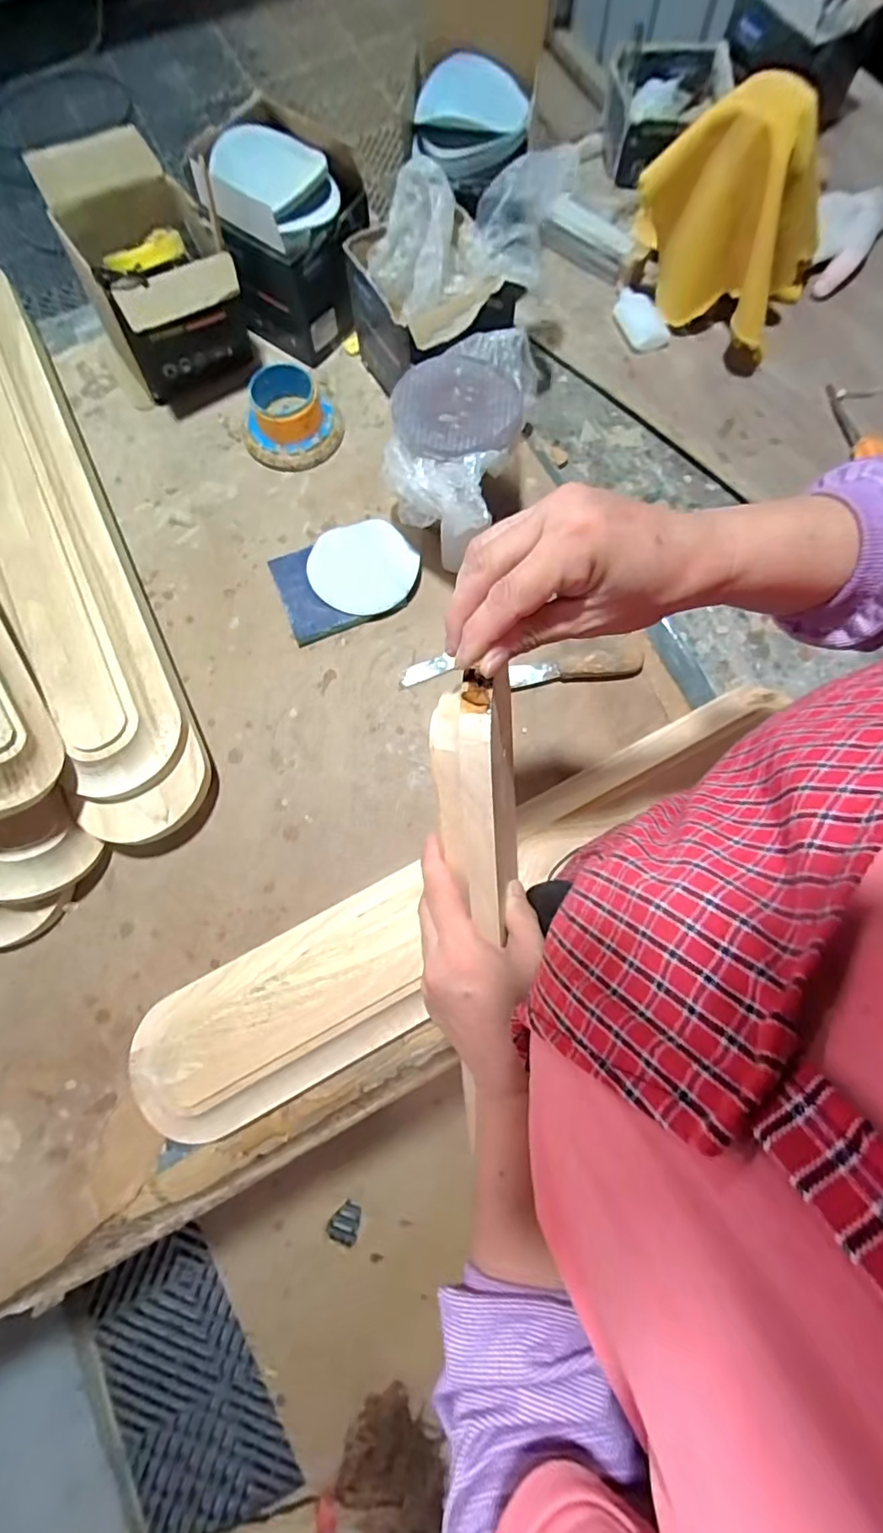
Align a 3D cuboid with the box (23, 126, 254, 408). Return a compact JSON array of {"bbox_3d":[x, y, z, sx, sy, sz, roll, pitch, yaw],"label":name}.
[{"bbox_3d":[-0.314,-0.532,0.598,0.154,0.151,0.182,-30,79,-6],"label":"box"}]

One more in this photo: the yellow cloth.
[{"bbox_3d":[0.315,-0.588,0.582,0.199,0.190,0.145,23,78,5],"label":"yellow cloth"}]

